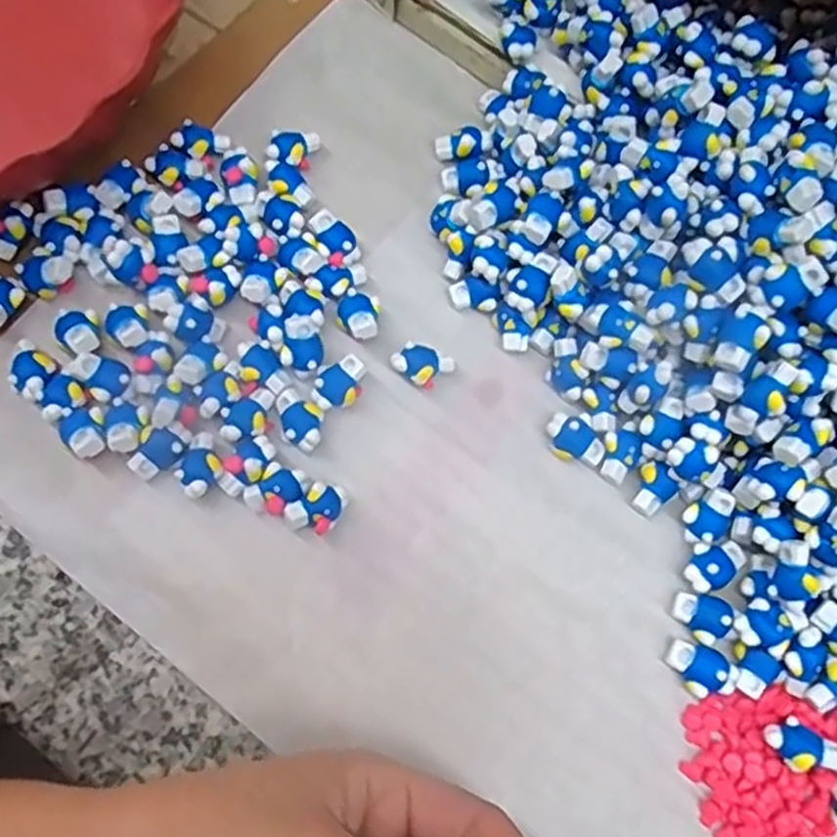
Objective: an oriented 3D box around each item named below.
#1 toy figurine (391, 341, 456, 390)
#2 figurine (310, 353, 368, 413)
[{"bbox_3d":[0.001,-0.019,0.279,0.019,0.011,0.015,35,77,7],"label":"toy figurine"},{"bbox_3d":[-0.028,-0.012,0.273,0.021,0.008,0.014,-32,79,-10],"label":"figurine"}]

